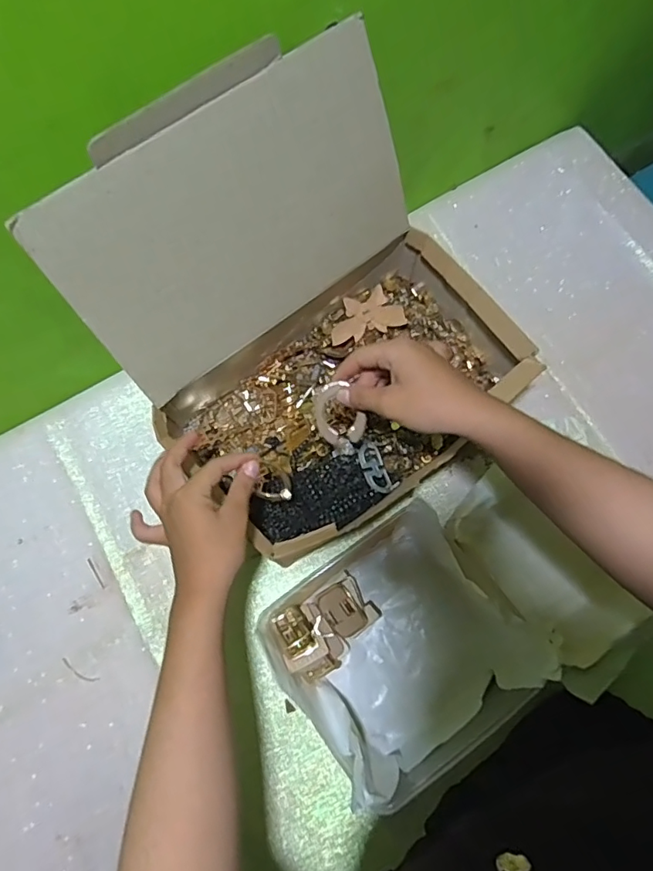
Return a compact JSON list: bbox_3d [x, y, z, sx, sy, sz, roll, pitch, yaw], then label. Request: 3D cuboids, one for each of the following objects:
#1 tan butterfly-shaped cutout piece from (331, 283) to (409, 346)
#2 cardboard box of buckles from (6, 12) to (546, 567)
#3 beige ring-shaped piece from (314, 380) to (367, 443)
[{"bbox_3d":[0.043,-0.134,0.586,0.083,0.009,0.053,-17,69,18],"label":"tan butterfly-shaped cutout piece"},{"bbox_3d":[-0.002,-0.095,0.469,0.316,0.278,0.286,-37,75,-9],"label":"cardboard box of buckles"},{"bbox_3d":[0.009,-0.016,0.446,0.040,0.006,0.052,-34,94,18],"label":"beige ring-shaped piece"}]

